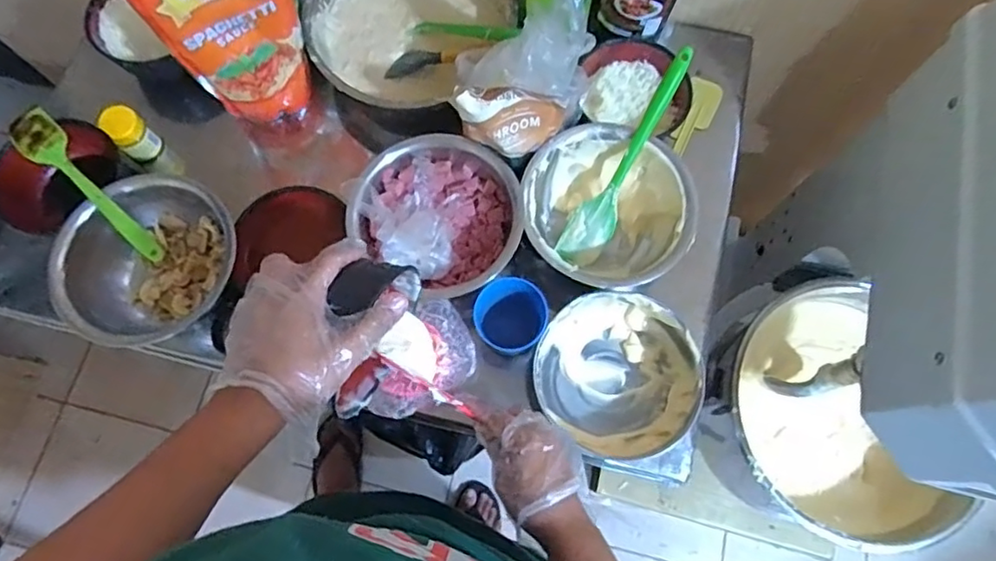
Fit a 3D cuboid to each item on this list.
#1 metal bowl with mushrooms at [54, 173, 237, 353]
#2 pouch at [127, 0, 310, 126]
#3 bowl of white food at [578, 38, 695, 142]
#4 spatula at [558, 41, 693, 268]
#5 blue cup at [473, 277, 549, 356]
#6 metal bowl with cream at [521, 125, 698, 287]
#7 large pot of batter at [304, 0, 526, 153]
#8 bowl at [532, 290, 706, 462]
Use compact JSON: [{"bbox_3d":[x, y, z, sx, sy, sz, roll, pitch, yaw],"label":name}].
[{"bbox_3d":[-0.387,-0.019,0.681,0.192,0.094,0.186,-33,77,-9],"label":"metal bowl with mushrooms"},{"bbox_3d":[-0.287,-0.265,0.680,0.147,0.248,0.049,-24,75,-7],"label":"pouch"},{"bbox_3d":[0.173,-0.236,0.763,0.118,0.074,0.138,-2,74,-1],"label":"bowl of white food"},{"bbox_3d":[0.149,-0.139,0.697,0.050,0.019,0.266,30,105,8],"label":"spatula"},{"bbox_3d":[0.013,0.043,0.671,0.073,0.087,0.071,0,74,0],"label":"blue cup"},{"bbox_3d":[0.124,-0.077,0.708,0.190,0.084,0.189,-5,74,-1],"label":"metal bowl with cream"},{"bbox_3d":[-0.110,-0.332,0.811,0.240,0.127,0.239,0,74,0],"label":"large pot of batter"},{"bbox_3d":[0.133,0.104,0.667,0.171,0.065,0.157,0,74,0],"label":"bowl"}]

